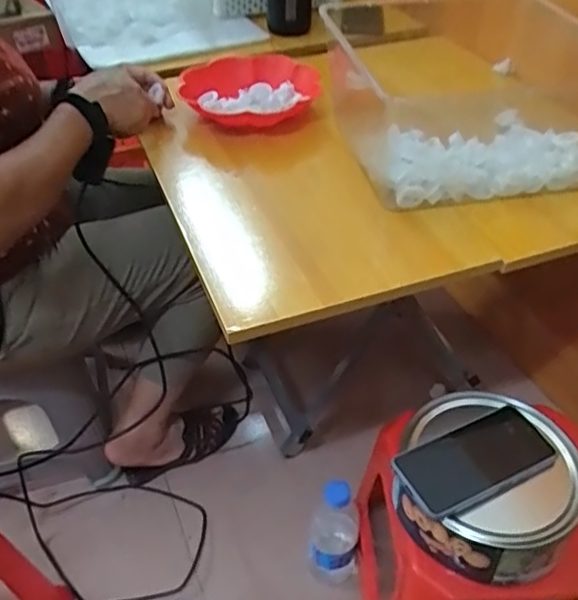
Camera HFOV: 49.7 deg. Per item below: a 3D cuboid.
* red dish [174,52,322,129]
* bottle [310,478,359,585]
[{"bbox_3d":[-0.056,-0.317,0.949,0.188,0.059,0.222,31,51,31],"label":"red dish"},{"bbox_3d":[0.062,0.310,0.845,0.063,0.210,0.078,1,42,3],"label":"bottle"}]

